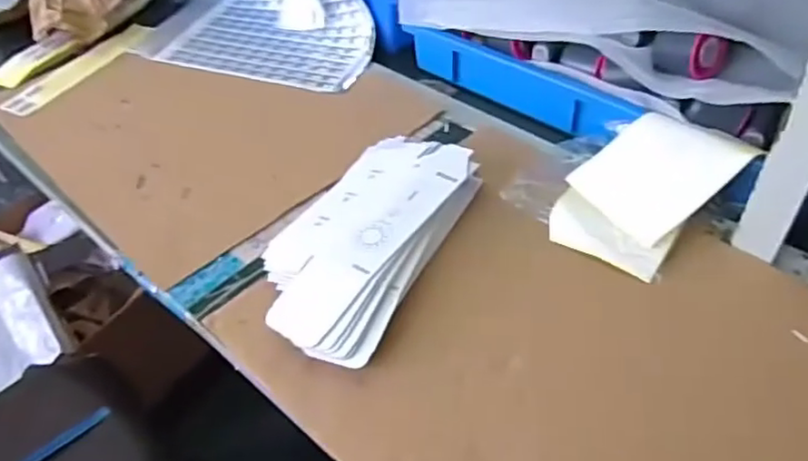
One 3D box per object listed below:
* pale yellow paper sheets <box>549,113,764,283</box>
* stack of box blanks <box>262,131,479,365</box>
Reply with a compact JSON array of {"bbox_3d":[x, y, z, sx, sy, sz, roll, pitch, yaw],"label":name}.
[{"bbox_3d":[0.243,-0.043,0.659,0.186,0.007,0.128,-44,56,-11],"label":"pale yellow paper sheets"},{"bbox_3d":[-0.039,0.003,0.641,0.143,0.047,0.286,17,48,20],"label":"stack of box blanks"}]

